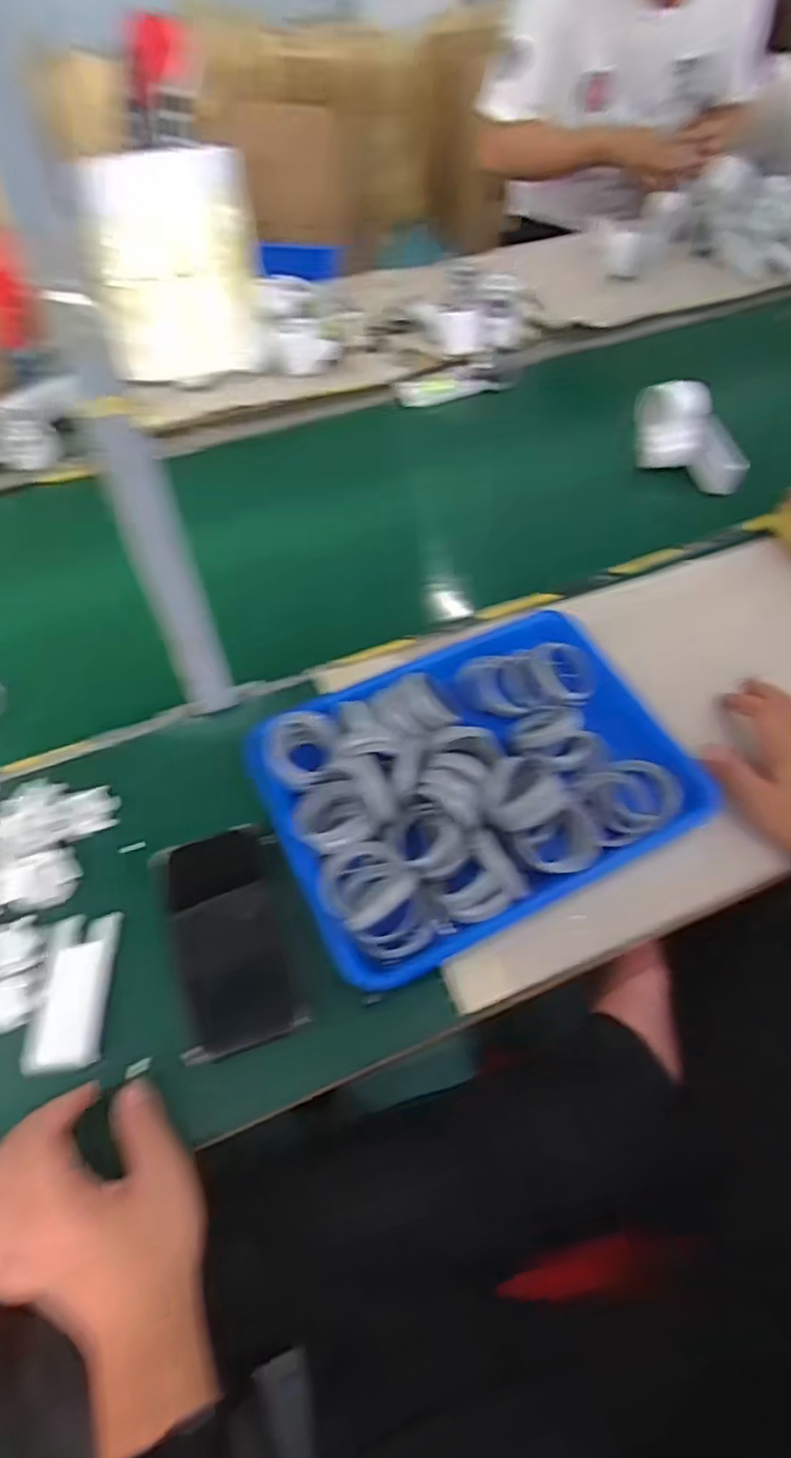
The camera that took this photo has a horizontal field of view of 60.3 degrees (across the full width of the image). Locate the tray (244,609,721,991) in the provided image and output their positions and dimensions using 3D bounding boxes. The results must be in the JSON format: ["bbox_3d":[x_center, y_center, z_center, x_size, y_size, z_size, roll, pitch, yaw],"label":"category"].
[{"bbox_3d":[0.069,0.033,0.570,0.333,0.062,0.248,-24,58,-15],"label":"tray"}]

